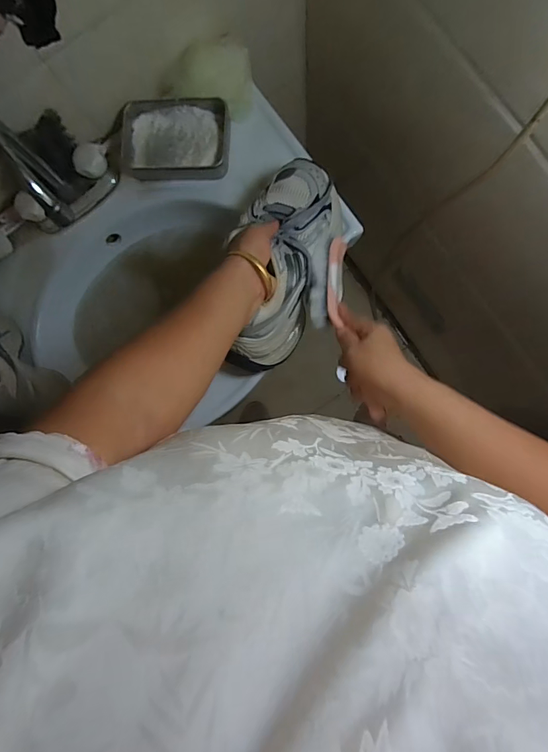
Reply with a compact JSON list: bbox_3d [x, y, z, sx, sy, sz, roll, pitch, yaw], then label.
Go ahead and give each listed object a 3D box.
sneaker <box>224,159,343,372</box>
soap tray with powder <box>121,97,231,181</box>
[{"bbox_3d":[0.016,-0.131,0.505,0.109,0.086,0.251,12,89,5],"label":"sneaker"},{"bbox_3d":[-0.134,-0.328,0.583,0.144,0.033,0.096,4,87,4],"label":"soap tray with powder"}]

